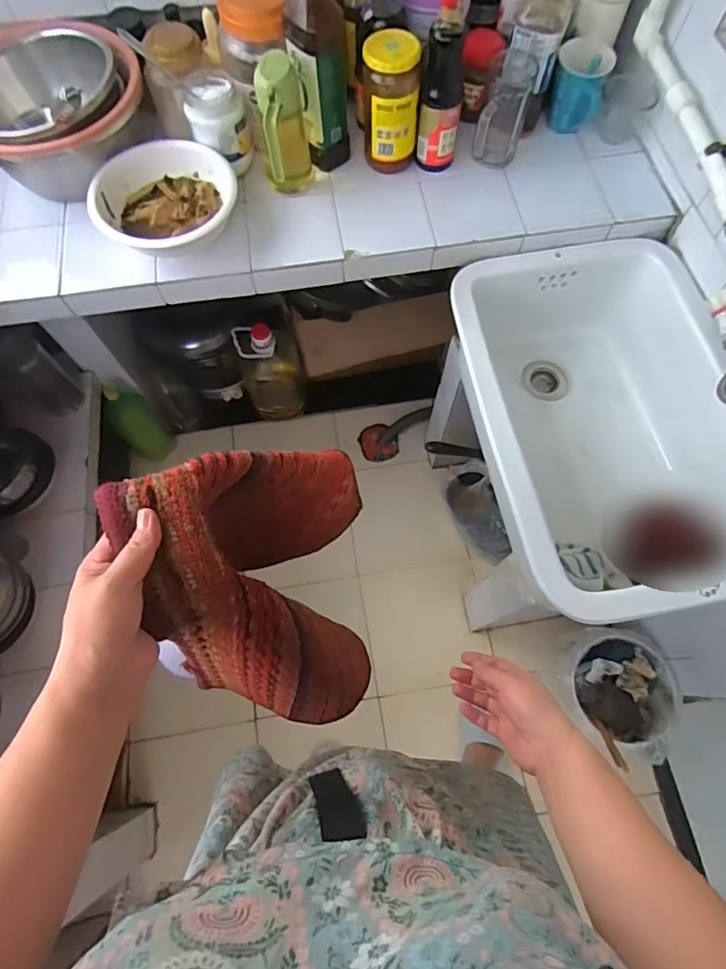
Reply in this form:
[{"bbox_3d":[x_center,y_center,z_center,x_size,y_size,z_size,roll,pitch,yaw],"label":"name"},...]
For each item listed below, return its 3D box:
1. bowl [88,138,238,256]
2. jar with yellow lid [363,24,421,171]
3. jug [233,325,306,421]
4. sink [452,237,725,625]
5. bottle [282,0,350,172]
[{"bbox_3d":[-0.314,-0.452,0.805,0.221,0.062,0.175,-28,71,-10],"label":"bowl"},{"bbox_3d":[0.045,-0.601,0.807,0.088,0.177,0.075,3,69,1],"label":"jar with yellow lid"},{"bbox_3d":[-0.241,-0.296,1.337,0.145,0.353,0.120,-20,70,-7],"label":"jug"},{"bbox_3d":[0.373,-0.088,0.842,0.396,0.243,0.590,-10,69,-4],"label":"sink"},{"bbox_3d":[-0.066,-0.623,0.770,0.076,0.265,0.063,-22,70,-8],"label":"bottle"}]

